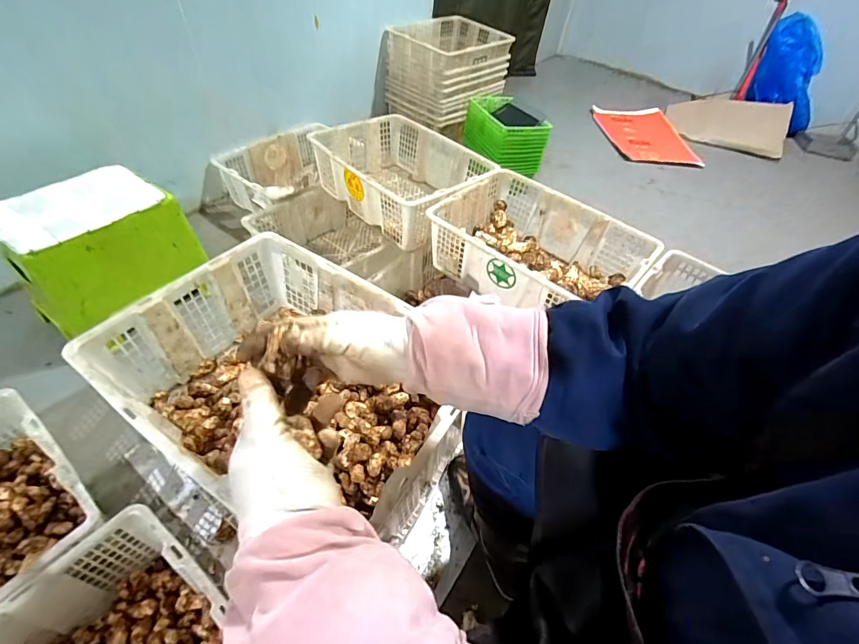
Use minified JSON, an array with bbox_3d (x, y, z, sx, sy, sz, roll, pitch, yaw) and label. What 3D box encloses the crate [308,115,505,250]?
[{"bbox_3d":[-0.087,-0.439,1.189,0.506,0.179,0.381,38,55,25],"label":"crate"}]

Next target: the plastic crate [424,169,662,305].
[{"bbox_3d":[0.266,-0.176,0.999,0.479,0.157,0.350,36,54,23],"label":"plastic crate"}]

